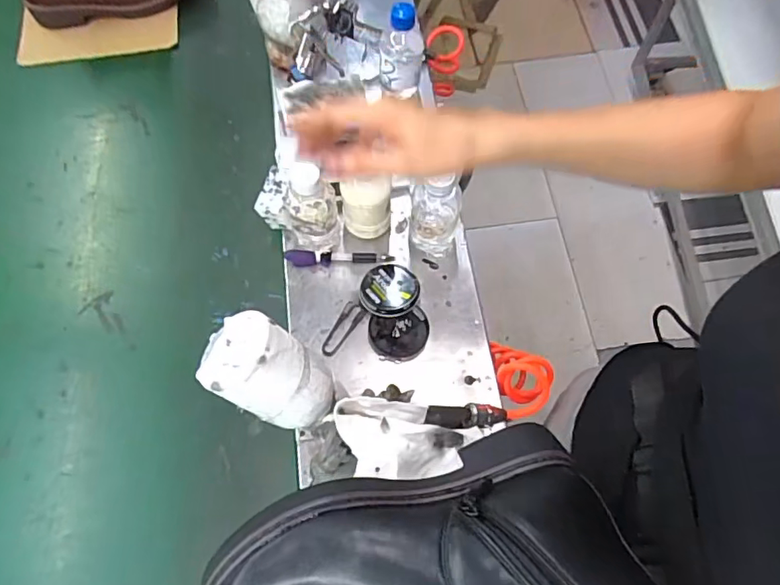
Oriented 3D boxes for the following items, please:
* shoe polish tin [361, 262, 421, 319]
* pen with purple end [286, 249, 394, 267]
[{"bbox_3d":[-0.002,-0.003,0.620,0.068,0.018,0.068,-1,69,2],"label":"shoe polish tin"},{"bbox_3d":[-0.063,-0.042,0.636,0.126,0.017,0.018,0,69,3],"label":"pen with purple end"}]

